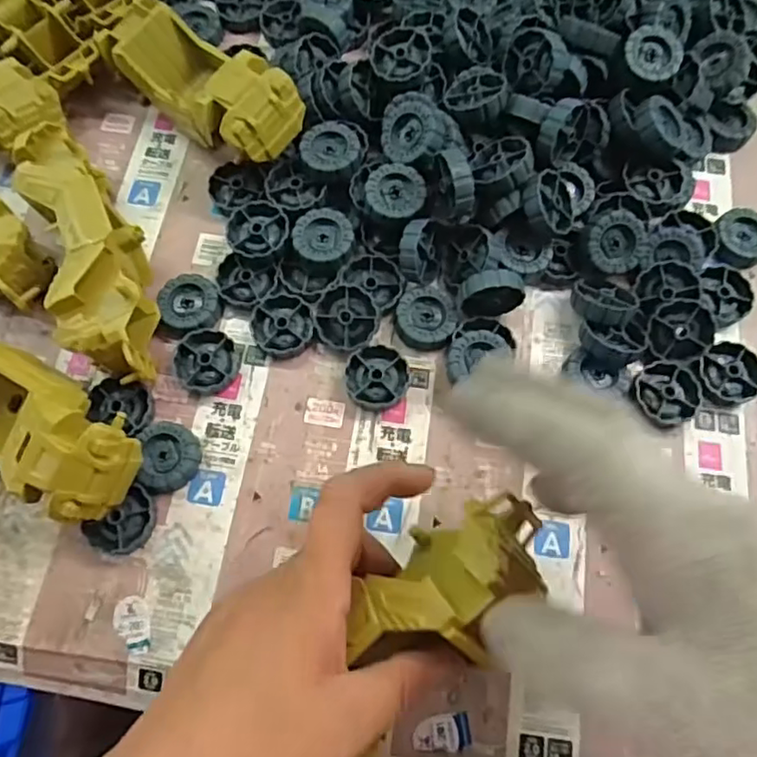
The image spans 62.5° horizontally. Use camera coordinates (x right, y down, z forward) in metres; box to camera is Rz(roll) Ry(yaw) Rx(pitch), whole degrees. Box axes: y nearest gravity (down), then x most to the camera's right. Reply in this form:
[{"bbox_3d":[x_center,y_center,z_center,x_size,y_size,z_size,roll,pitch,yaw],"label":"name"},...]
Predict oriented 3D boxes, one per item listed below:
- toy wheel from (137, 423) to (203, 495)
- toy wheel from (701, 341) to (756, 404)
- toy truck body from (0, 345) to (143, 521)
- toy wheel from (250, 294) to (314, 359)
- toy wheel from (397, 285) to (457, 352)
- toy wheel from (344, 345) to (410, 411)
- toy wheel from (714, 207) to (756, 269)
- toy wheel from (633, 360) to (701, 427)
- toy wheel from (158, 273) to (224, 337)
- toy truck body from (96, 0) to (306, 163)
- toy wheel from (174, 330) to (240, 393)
[{"bbox_3d":[-0.120,0.045,0.360,0.032,0.015,0.040,-7,71,-3],"label":"toy wheel"},{"bbox_3d":[0.215,-0.003,0.384,0.036,0.013,0.037,10,71,3],"label":"toy wheel"},{"bbox_3d":[-0.203,0.018,0.347,0.160,0.064,0.062,29,73,9],"label":"toy truck body"},{"bbox_3d":[-0.059,-0.033,0.386,0.038,0.010,0.038,0,71,-1],"label":"toy wheel"},{"bbox_3d":[0.030,-0.040,0.387,0.036,0.011,0.042,7,71,2],"label":"toy wheel"},{"bbox_3d":[-0.001,0.000,0.374,0.037,0.012,0.038,0,71,-1],"label":"toy wheel"},{"bbox_3d":[0.240,-0.092,0.415,0.037,0.017,0.038,0,71,-1],"label":"toy wheel"},{"bbox_3d":[0.174,0.009,0.379,0.039,0.011,0.038,0,71,-1],"label":"toy wheel"},{"bbox_3d":[-0.117,-0.045,0.393,0.038,0.016,0.038,0,71,-1],"label":"toy wheel"},{"bbox_3d":[-0.117,-0.194,0.413,0.057,0.057,0.152,-45,63,-12],"label":"toy truck body"},{"bbox_3d":[-0.104,-0.010,0.380,0.037,0.010,0.038,0,71,-1],"label":"toy wheel"}]

